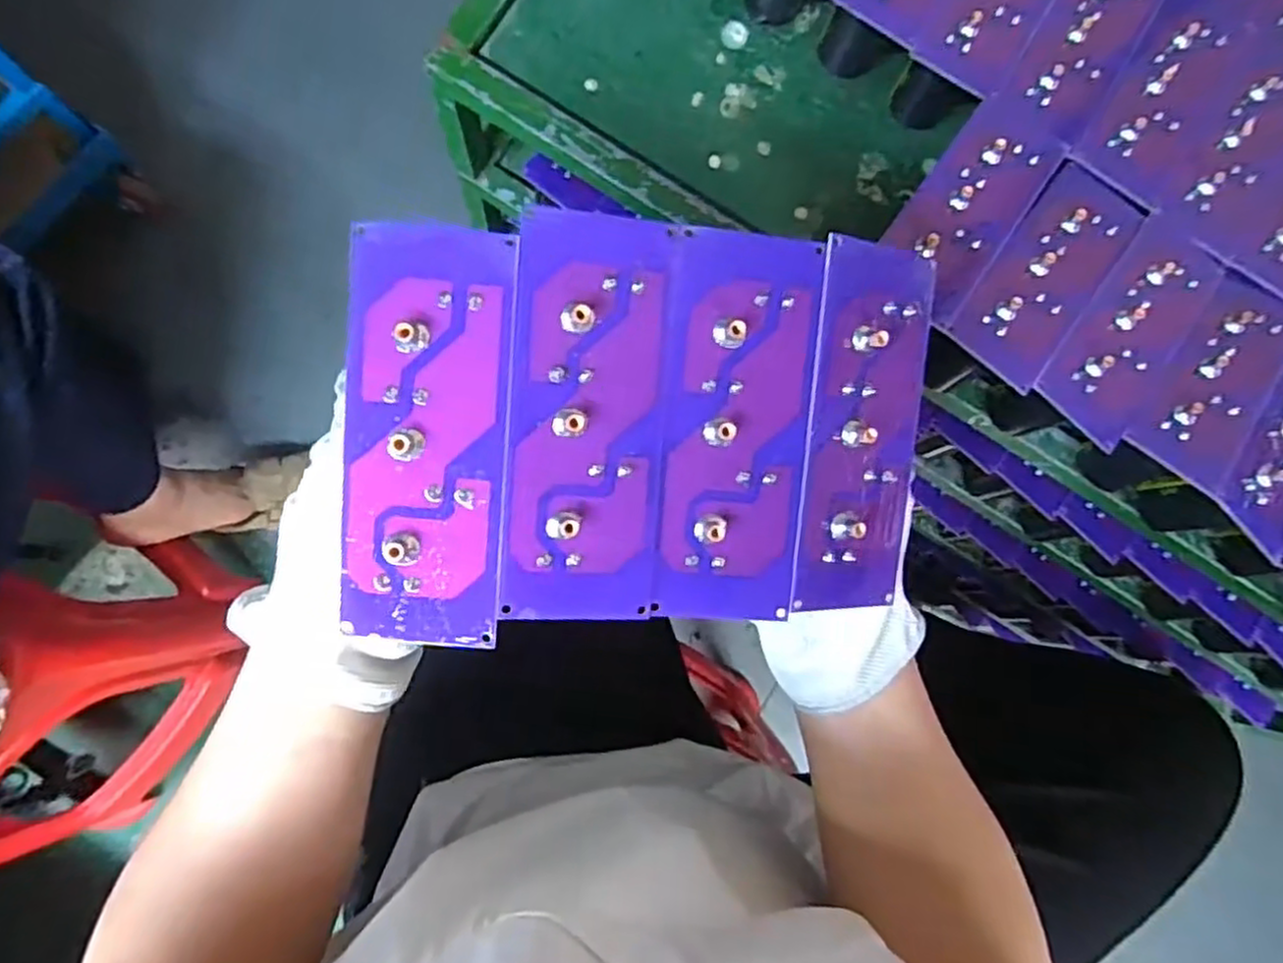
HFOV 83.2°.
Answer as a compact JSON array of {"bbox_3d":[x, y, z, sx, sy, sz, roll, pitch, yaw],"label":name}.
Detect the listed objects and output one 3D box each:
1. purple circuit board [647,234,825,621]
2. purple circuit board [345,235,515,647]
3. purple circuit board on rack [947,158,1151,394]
[{"bbox_3d":[0.035,-0.018,0.259,0.052,0.007,0.135,4,94,-6],"label":"purple circuit board"},{"bbox_3d":[-0.070,-0.014,0.240,0.052,0.006,0.135,3,96,-6],"label":"purple circuit board"},{"bbox_3d":[0.216,-0.112,0.380,0.055,0.011,0.138,40,80,0],"label":"purple circuit board on rack"}]

